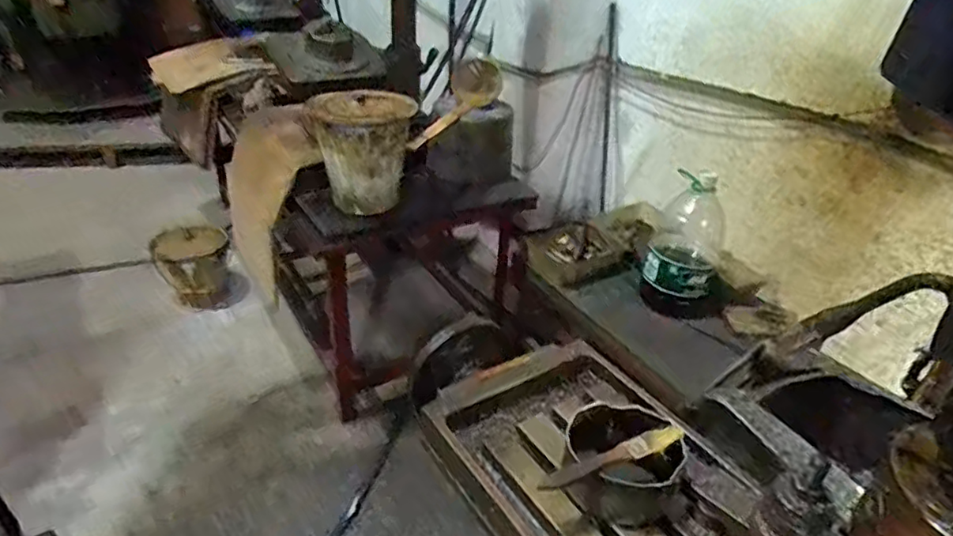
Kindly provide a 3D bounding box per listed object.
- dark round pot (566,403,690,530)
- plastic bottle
[{"bbox_3d":[0.140,0.181,0.573,0.111,0.058,0.106,1,33,-4],"label":"dark round pot"},{"bbox_3d":[0.522,-0.058,1.502,0.170,0.329,0.141,16,35,17],"label":"plastic bottle"}]

